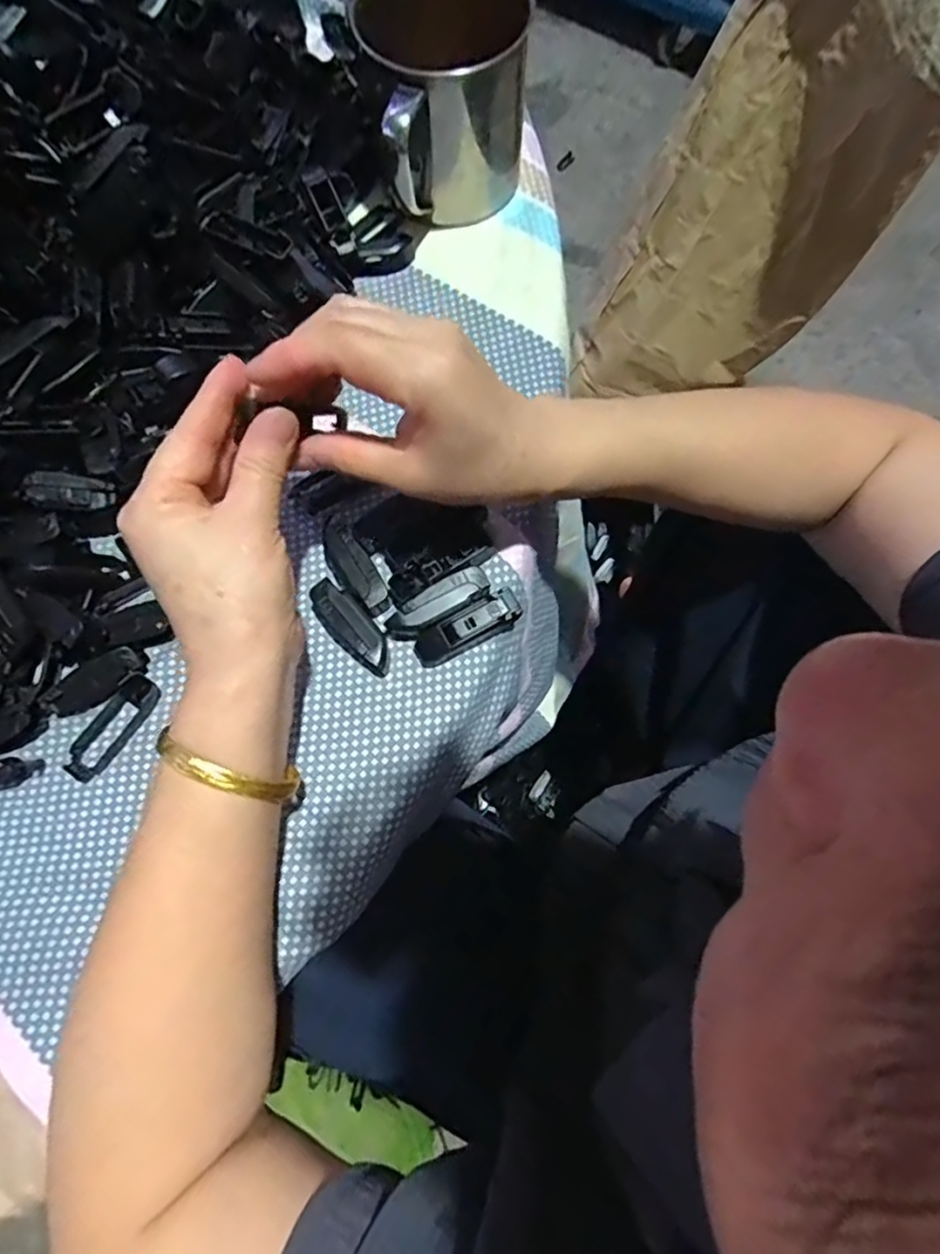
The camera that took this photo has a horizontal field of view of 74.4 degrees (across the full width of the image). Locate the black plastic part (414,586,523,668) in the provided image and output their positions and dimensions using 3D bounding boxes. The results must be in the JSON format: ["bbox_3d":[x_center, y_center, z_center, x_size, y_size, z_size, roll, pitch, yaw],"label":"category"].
[{"bbox_3d":[0.000,0.000,0.310,0.059,0.017,0.020,-26,76,-5],"label":"black plastic part"}]

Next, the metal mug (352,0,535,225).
[{"bbox_3d":[-0.009,-0.294,0.350,0.089,0.095,0.090,-13,75,-1],"label":"metal mug"}]

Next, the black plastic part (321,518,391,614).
[{"bbox_3d":[-0.061,-0.032,0.321,0.018,0.017,0.056,-33,77,-6],"label":"black plastic part"}]

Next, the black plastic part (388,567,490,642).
[{"bbox_3d":[-0.016,-0.011,0.312,0.055,0.015,0.017,-30,76,-6],"label":"black plastic part"}]

